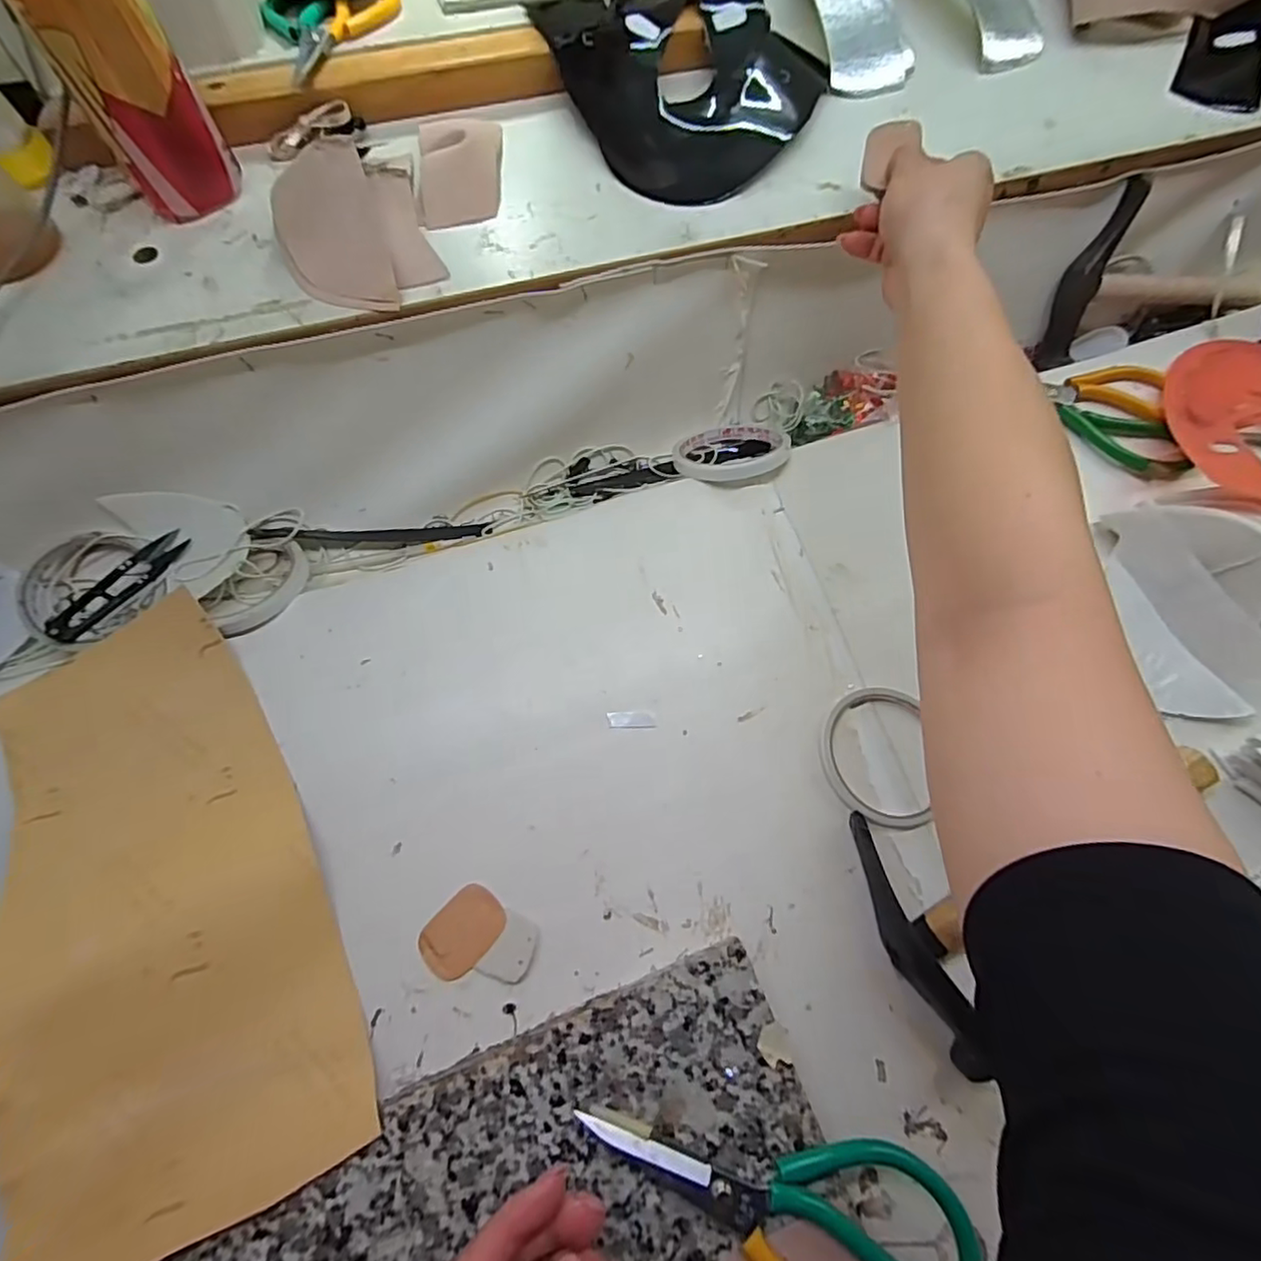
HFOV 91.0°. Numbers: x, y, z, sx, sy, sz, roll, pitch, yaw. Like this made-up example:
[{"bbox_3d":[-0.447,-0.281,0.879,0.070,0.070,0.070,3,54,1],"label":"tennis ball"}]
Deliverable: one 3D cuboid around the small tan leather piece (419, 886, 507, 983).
[{"bbox_3d":[-0.097,0.176,0.361,0.035,0.004,0.050,40,73,12],"label":"small tan leather piece"}]

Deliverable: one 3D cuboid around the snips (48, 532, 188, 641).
[{"bbox_3d":[-0.360,-0.032,0.437,0.026,0.016,0.101,39,73,12],"label":"snips"}]

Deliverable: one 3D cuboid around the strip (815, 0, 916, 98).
[{"bbox_3d":[0.184,-0.505,0.499,0.070,0.027,0.145,-9,81,-5],"label":"strip"}]

